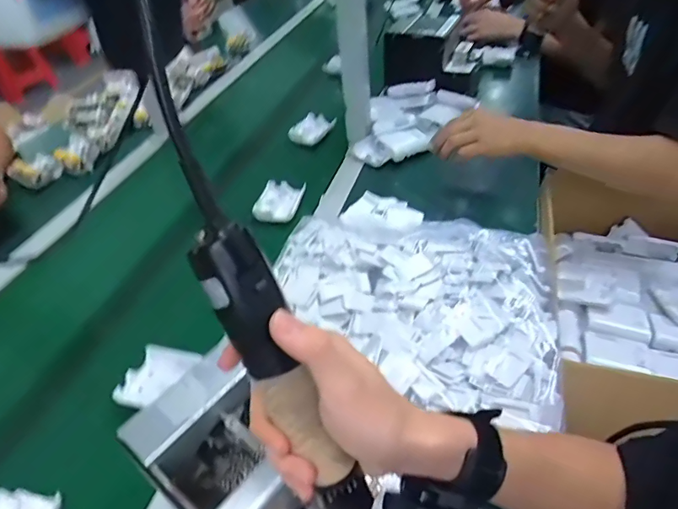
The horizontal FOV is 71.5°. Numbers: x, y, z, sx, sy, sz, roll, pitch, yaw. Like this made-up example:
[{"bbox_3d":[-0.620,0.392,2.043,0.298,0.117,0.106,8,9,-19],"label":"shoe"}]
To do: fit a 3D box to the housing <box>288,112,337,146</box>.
[{"bbox_3d":[-0.052,-0.245,0.918,0.083,0.037,0.061,-26,45,-20],"label":"housing"}]

